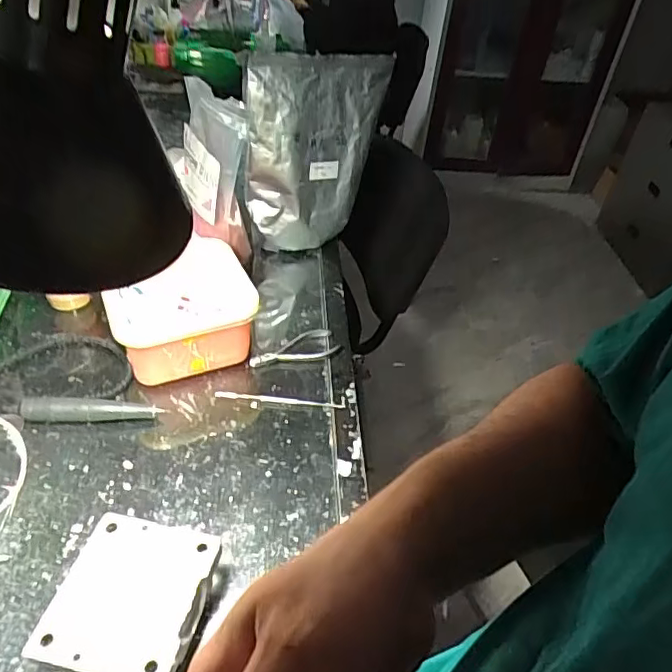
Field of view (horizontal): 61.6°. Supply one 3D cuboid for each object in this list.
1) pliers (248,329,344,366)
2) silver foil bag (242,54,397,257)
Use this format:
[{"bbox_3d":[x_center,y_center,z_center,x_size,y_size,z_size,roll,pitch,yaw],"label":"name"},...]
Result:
[{"bbox_3d":[-0.058,0.018,0.768,0.121,0.018,0.055,-7,43,-15],"label":"pliers"},{"bbox_3d":[-0.029,-0.261,0.872,0.216,0.304,0.046,-5,42,-12],"label":"silver foil bag"}]

